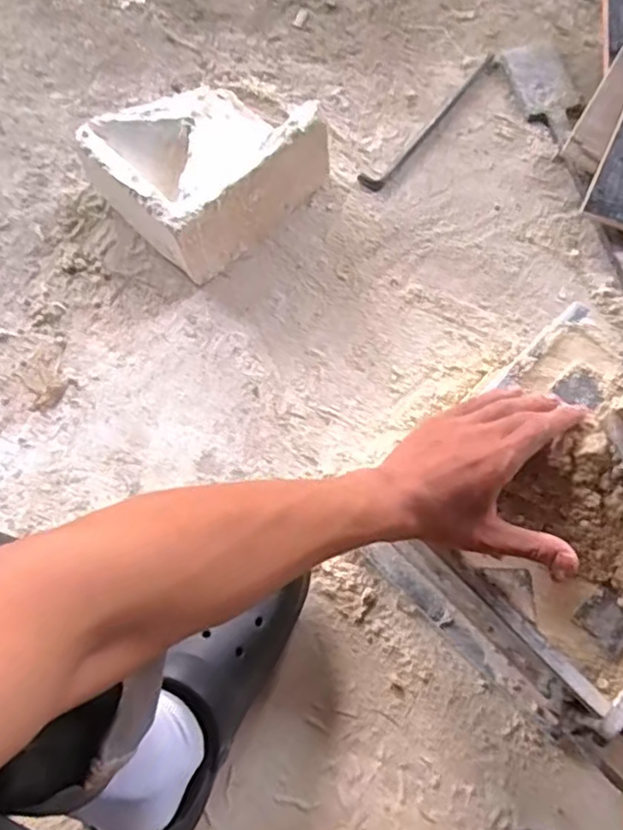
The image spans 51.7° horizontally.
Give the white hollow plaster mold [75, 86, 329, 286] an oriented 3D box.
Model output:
[{"bbox_3d":[-0.115,-0.272,0.672,0.187,0.097,0.188,-43,76,-11],"label":"white hollow plaster mold"}]

